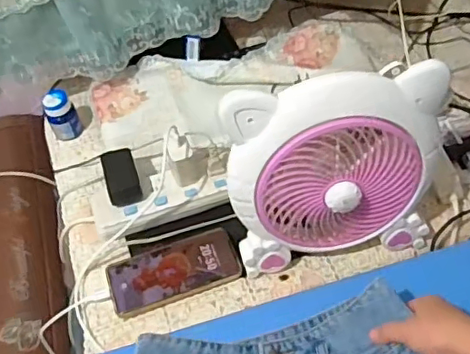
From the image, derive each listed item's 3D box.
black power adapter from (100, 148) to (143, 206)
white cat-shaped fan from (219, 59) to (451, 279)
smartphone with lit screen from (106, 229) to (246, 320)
[{"bbox_3d":[-0.154,0.002,0.774,0.046,0.032,0.082,-15,50,-8],"label":"black power adapter"},{"bbox_3d":[0.113,0.003,0.644,0.230,0.250,0.079,-10,50,-3],"label":"white cat-shaped fan"},{"bbox_3d":[-0.077,0.116,0.714,0.160,0.011,0.076,-19,57,-10],"label":"smartphone with lit screen"}]

